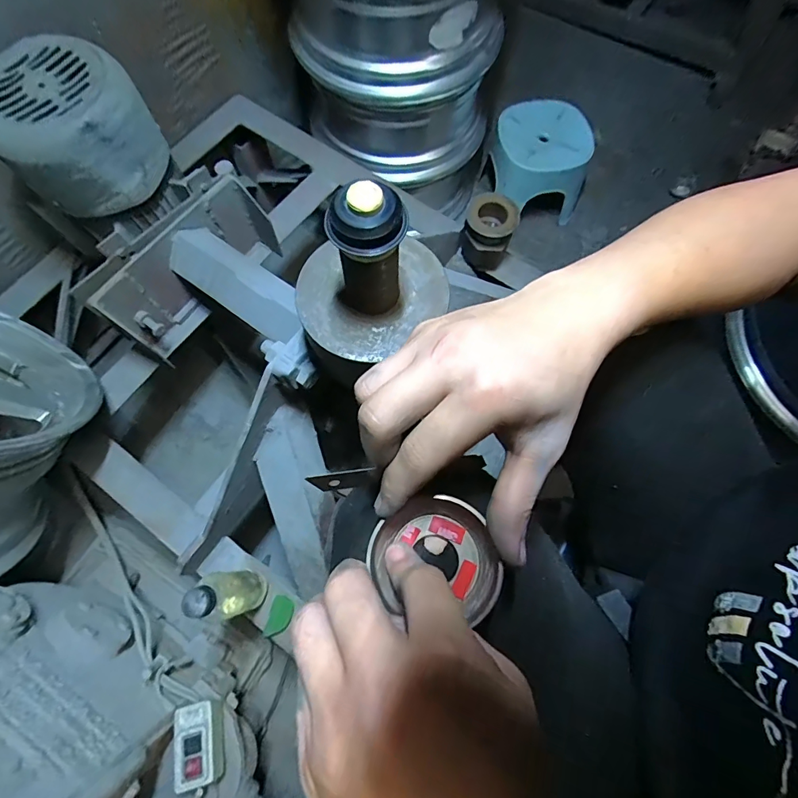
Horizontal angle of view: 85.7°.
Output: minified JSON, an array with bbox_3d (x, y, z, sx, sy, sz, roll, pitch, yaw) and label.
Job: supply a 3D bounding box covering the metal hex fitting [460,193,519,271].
[{"bbox_3d":[0.158,-0.298,0.774,0.087,0.097,0.078,20,73,5],"label":"metal hex fitting"}]

